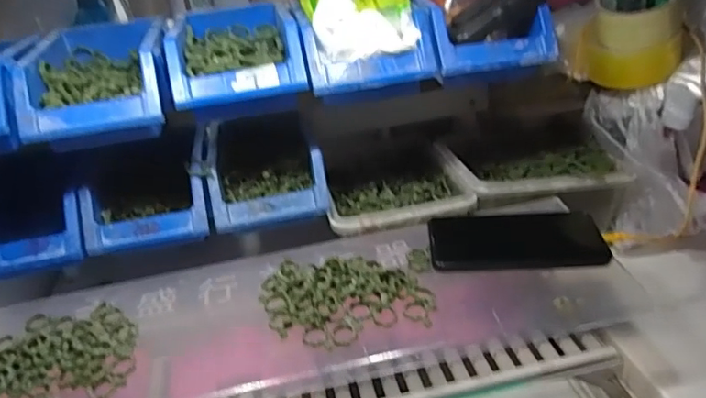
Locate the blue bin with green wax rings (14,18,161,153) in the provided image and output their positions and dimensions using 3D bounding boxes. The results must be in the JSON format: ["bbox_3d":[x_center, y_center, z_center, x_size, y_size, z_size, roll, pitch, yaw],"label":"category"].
[{"bbox_3d":[-0.251,-0.122,0.538,0.123,0.079,0.176,-11,29,-8],"label":"blue bin with green wax rings"}]

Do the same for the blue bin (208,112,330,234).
[{"bbox_3d":[-0.101,-0.040,0.608,0.125,0.065,0.168,-11,29,-8],"label":"blue bin"}]

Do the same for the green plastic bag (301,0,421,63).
[{"bbox_3d":[0.001,-0.198,0.555,0.108,0.087,0.144,-8,29,-3],"label":"green plastic bag"}]

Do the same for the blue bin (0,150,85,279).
[{"bbox_3d":[-0.350,0.002,0.593,0.131,0.083,0.197,-10,29,-5],"label":"blue bin"}]

